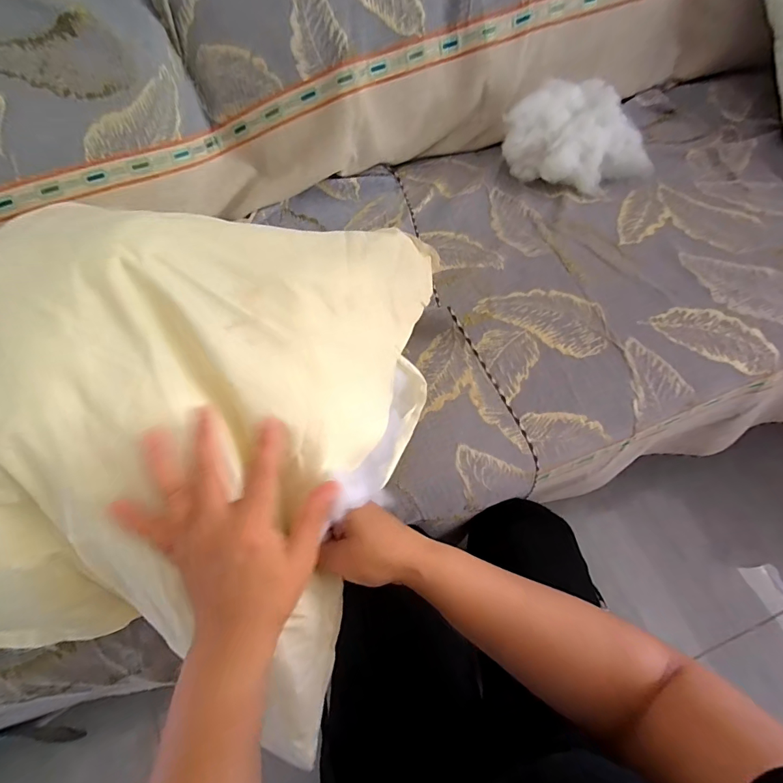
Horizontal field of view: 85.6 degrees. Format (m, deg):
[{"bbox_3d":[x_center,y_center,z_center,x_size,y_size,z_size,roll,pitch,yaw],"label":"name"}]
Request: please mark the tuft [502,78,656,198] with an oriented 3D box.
[{"bbox_3d":[0.303,-0.411,0.689,0.235,0.118,0.129,8,62,8],"label":"tuft"}]

